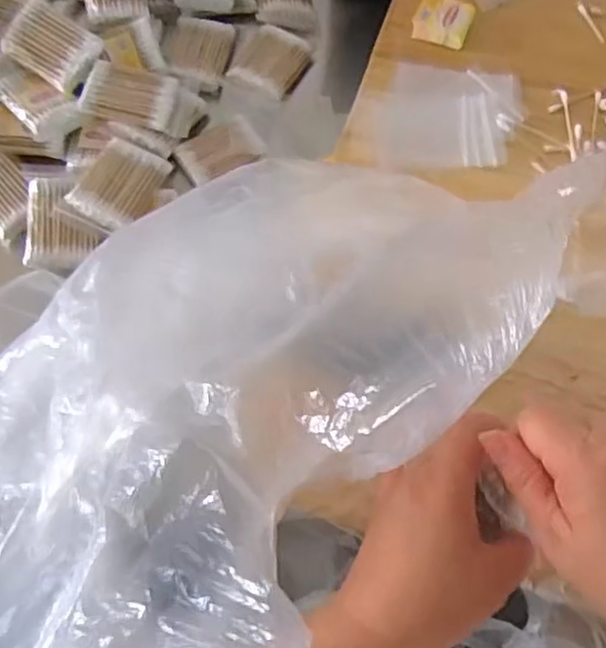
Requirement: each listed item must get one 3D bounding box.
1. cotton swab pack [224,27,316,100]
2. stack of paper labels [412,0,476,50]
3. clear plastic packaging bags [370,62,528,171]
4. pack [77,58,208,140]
[{"bbox_3d":[-0.033,-0.250,0.647,0.068,0.018,0.072,26,69,10],"label":"cotton swab pack"},{"bbox_3d":[0.123,-0.267,0.596,0.048,0.016,0.044,21,68,7],"label":"stack of paper labels"},{"bbox_3d":[0.119,-0.173,0.562,0.125,0.004,0.103,-1,67,-2],"label":"clear plastic packaging bags"},{"bbox_3d":[-0.139,-0.197,0.598,0.101,0.022,0.056,14,71,-8],"label":"pack"}]

